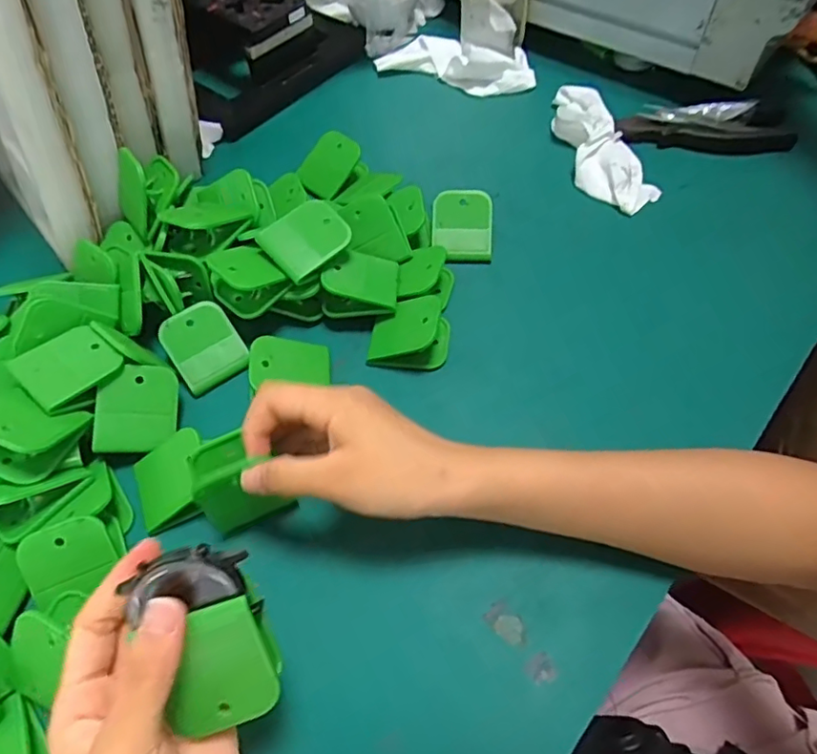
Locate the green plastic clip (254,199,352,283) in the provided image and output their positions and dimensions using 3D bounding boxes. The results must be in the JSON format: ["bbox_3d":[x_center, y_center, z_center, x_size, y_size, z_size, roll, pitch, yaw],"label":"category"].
[{"bbox_3d":[-0.070,-0.098,0.400,0.057,0.013,0.051,-37,64,-18],"label":"green plastic clip"}]

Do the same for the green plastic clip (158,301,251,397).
[{"bbox_3d":[-0.143,-0.022,0.402,0.047,0.017,0.057,-31,96,-20],"label":"green plastic clip"}]

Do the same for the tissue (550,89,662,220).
[{"bbox_3d":[0.164,-0.208,0.504,0.055,0.019,0.162,-14,59,-5],"label":"tissue"}]

